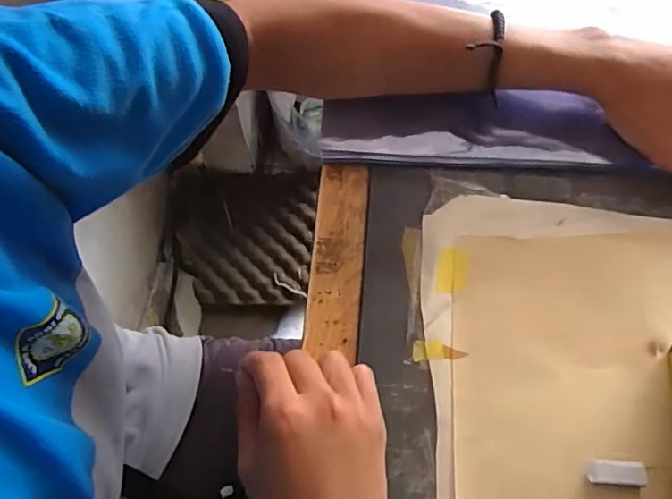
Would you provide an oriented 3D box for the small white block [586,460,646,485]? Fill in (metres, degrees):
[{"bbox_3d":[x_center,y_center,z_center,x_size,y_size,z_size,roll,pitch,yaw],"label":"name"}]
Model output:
[{"bbox_3d":[0.160,0.127,0.305,0.031,0.007,0.012,2,68,0],"label":"small white block"}]

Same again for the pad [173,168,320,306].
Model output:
[{"bbox_3d":[-0.219,-0.032,1.263,0.339,0.046,0.327,-2,75,4],"label":"pad"}]

